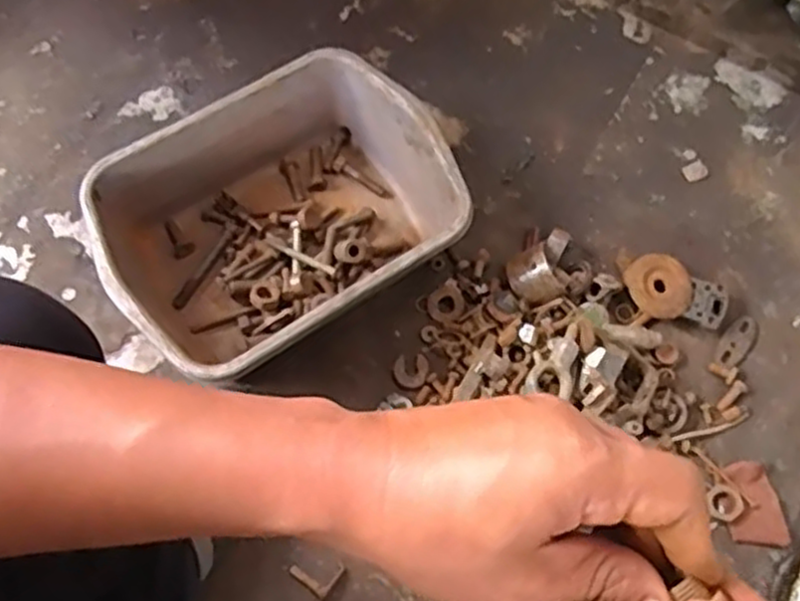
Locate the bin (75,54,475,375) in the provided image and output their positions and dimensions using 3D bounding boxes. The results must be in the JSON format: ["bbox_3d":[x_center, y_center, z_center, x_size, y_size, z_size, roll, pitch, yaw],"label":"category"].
[{"bbox_3d":[-0.123,-0.083,0.788,0.350,0.114,0.264,-33,74,-12],"label":"bin"}]

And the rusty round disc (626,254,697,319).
[{"bbox_3d":[0.282,-0.016,0.801,0.062,0.011,0.073,-39,75,5],"label":"rusty round disc"}]

